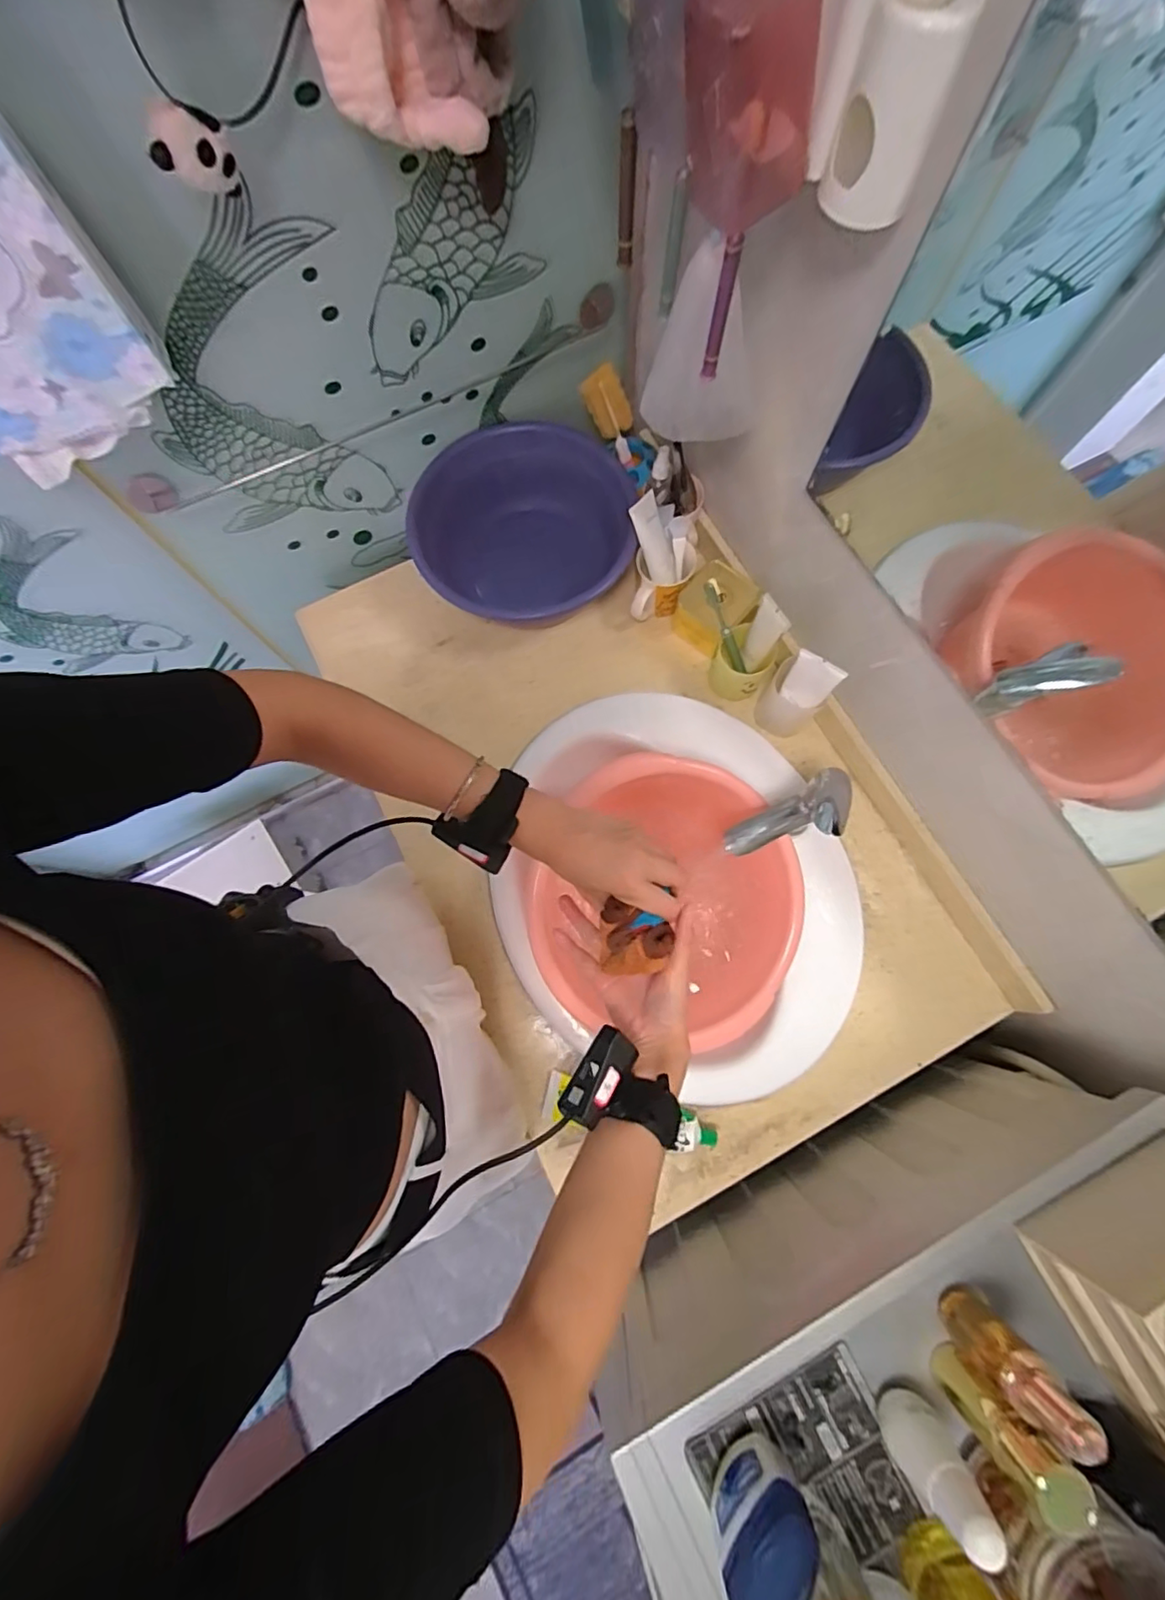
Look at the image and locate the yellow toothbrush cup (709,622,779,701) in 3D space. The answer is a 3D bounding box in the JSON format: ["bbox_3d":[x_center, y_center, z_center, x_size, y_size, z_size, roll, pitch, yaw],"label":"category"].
[{"bbox_3d":[0.220,-0.189,0.795,0.065,0.096,0.080,-44,78,-9],"label":"yellow toothbrush cup"}]

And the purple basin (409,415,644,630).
[{"bbox_3d":[-0.093,-0.415,0.855,0.340,0.130,0.260,10,76,4],"label":"purple basin"}]

